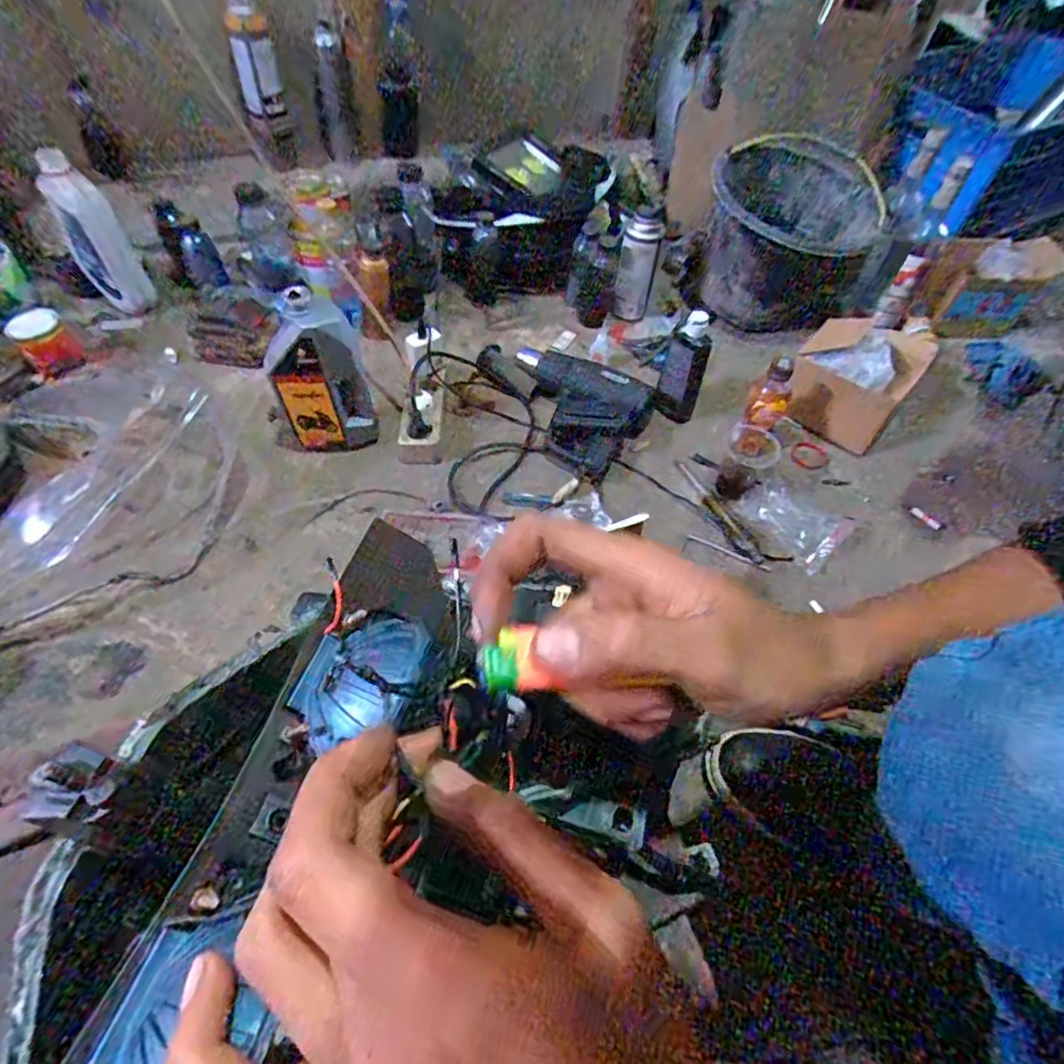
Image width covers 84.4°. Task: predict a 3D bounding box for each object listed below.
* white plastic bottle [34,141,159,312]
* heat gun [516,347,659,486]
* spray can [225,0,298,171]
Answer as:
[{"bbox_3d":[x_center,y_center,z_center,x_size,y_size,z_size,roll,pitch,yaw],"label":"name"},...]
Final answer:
[{"bbox_3d":[-0.706,-0.476,0.954,0.084,0.230,0.072,31,59,21],"label":"white plastic bottle"},{"bbox_3d":[0.054,-0.183,0.857,0.224,0.062,0.183,18,55,13],"label":"heat gun"},{"bbox_3d":[-0.463,-0.763,0.997,0.077,0.229,0.069,-19,58,-15],"label":"spray can"}]

